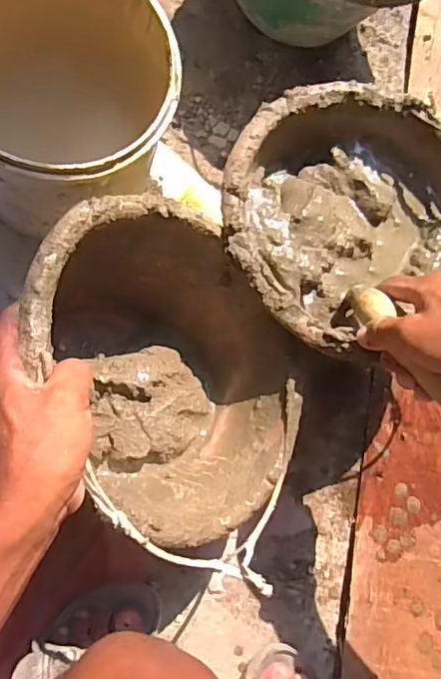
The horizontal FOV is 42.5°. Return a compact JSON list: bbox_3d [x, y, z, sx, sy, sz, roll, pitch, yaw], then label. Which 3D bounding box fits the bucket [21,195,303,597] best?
[{"bbox_3d":[-0.074,0.038,0.485,0.226,0.186,0.273,-33,101,-42],"label":"bucket"}]

